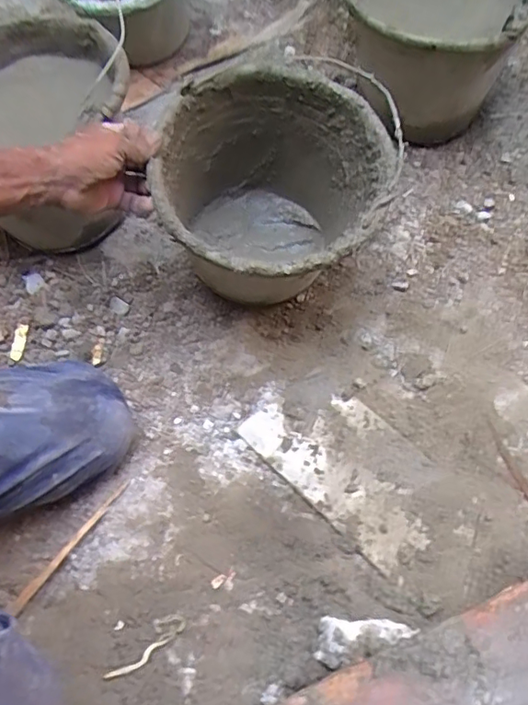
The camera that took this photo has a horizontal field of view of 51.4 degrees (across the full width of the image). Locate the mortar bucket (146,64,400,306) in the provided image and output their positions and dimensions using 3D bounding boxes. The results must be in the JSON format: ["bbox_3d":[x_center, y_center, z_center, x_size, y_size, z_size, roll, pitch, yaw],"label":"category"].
[{"bbox_3d":[0.015,-0.179,0.706,0.264,0.226,0.284,-1,61,2],"label":"mortar bucket"}]

